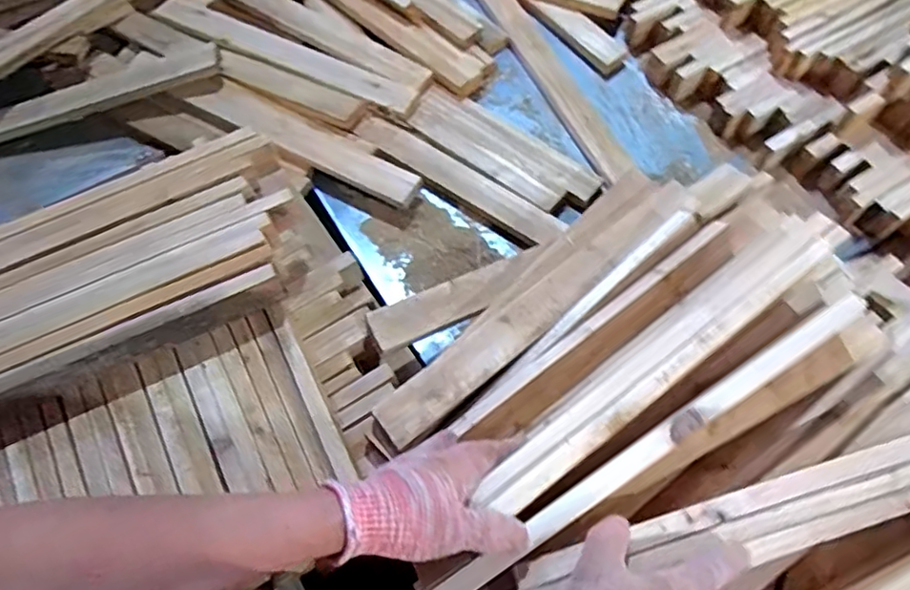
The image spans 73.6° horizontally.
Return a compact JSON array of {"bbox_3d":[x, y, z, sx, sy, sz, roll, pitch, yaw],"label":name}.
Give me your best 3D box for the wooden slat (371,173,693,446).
[{"bbox_3d":[0.112,0.000,0.673,0.468,0.020,0.050,-36,70,-21],"label":"wooden slat"}]

